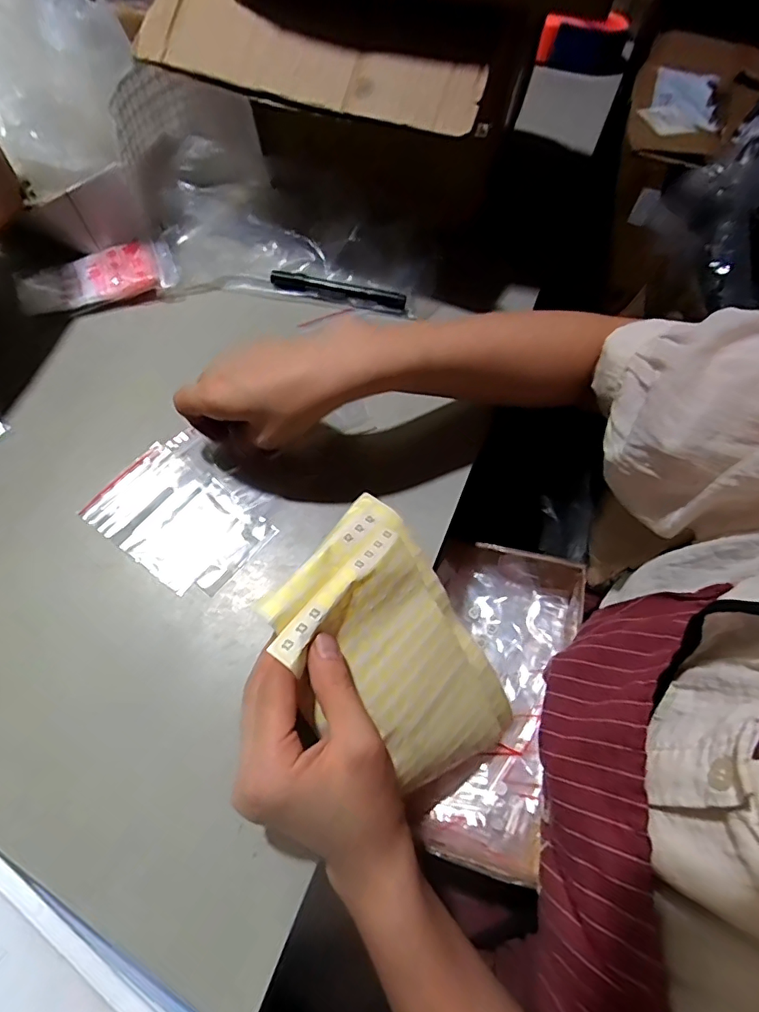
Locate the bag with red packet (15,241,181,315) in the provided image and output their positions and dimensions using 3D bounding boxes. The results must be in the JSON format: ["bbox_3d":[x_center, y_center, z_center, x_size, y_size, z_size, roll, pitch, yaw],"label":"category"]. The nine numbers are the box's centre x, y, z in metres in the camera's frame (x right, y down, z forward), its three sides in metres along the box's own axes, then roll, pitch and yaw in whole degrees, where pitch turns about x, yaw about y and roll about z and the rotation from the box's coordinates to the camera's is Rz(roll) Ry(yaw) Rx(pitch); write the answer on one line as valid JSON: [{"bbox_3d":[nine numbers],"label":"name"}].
[{"bbox_3d":[-0.275,-0.223,0.489,0.152,0.028,0.053,-11,64,-10],"label":"bag with red packet"}]

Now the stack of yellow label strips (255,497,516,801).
[{"bbox_3d":[0.018,0.113,0.345,0.127,0.031,0.207,-43,111,-34],"label":"stack of yellow label strips"}]

